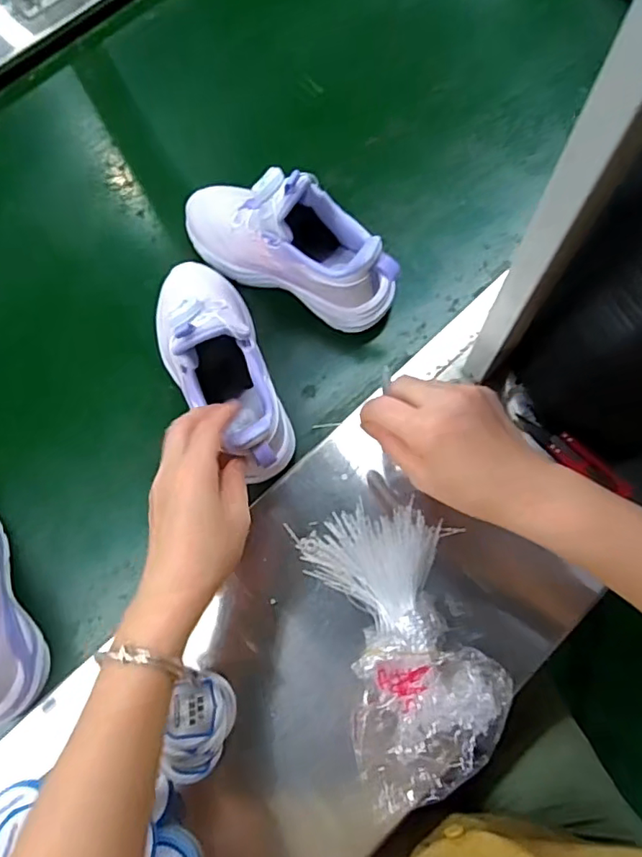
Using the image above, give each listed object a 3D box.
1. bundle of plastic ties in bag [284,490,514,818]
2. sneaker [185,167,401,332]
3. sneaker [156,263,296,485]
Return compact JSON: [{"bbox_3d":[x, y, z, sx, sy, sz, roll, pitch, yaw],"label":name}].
[{"bbox_3d":[0.062,0.154,0.404,0.113,0.030,0.195,-17,72,-4],"label":"bundle of plastic ties in bag"},{"bbox_3d":[-0.036,-0.170,0.492,0.217,0.129,0.073,26,75,10],"label":"sneaker"},{"bbox_3d":[-0.085,-0.069,0.445,0.066,0.112,0.217,-20,73,-4],"label":"sneaker"}]

